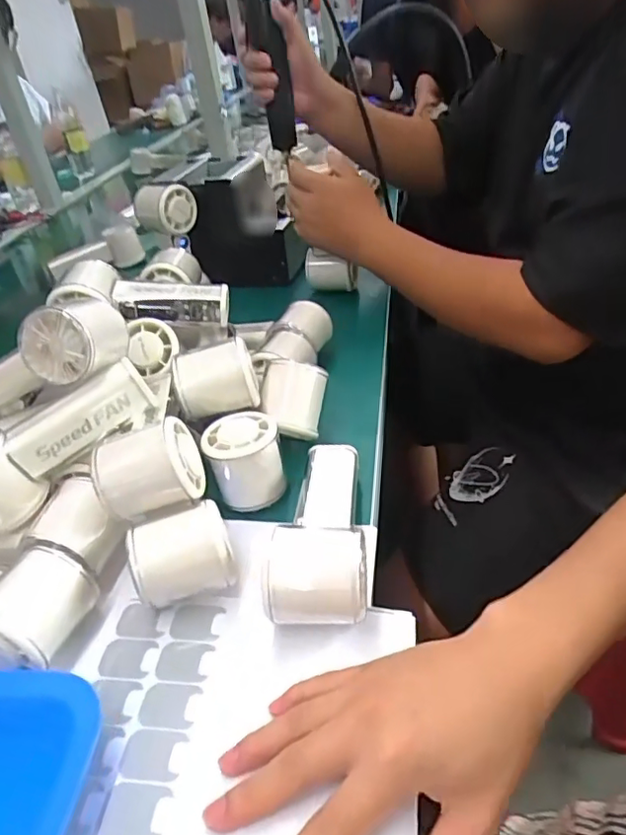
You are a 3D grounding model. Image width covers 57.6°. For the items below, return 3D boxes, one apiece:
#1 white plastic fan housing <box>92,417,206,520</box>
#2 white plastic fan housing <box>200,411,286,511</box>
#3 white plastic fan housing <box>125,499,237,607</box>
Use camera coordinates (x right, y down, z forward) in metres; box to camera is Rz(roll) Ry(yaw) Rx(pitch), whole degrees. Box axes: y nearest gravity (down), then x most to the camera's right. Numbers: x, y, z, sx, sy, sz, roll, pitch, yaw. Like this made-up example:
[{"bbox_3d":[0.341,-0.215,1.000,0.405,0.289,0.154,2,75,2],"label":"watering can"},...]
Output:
[{"bbox_3d":[-0.109,0.034,0.384,0.063,0.056,0.055,-19,15,8],"label":"white plastic fan housing"},{"bbox_3d":[-0.051,0.032,0.433,0.056,0.053,0.055,-12,36,-5],"label":"white plastic fan housing"},{"bbox_3d":[-0.086,0.092,0.376,0.061,0.048,0.041,-14,36,-7],"label":"white plastic fan housing"}]

